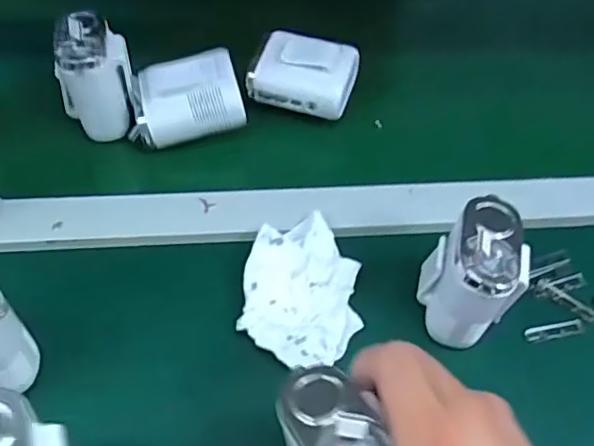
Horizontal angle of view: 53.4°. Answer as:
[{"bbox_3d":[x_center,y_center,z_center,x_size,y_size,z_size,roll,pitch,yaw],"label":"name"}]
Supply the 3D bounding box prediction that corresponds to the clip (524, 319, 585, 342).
[{"bbox_3d":[0.176,0.073,0.404,0.042,0.004,0.010,-7,57,-9],"label":"clip"}]

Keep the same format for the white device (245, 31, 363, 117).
[{"bbox_3d":[0.006,-0.126,0.495,0.084,0.037,0.056,11,53,5],"label":"white device"}]

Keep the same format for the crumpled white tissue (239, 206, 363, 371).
[{"bbox_3d":[0.004,0.041,0.399,0.076,0.019,0.111,6,56,-1],"label":"crumpled white tissue"}]

